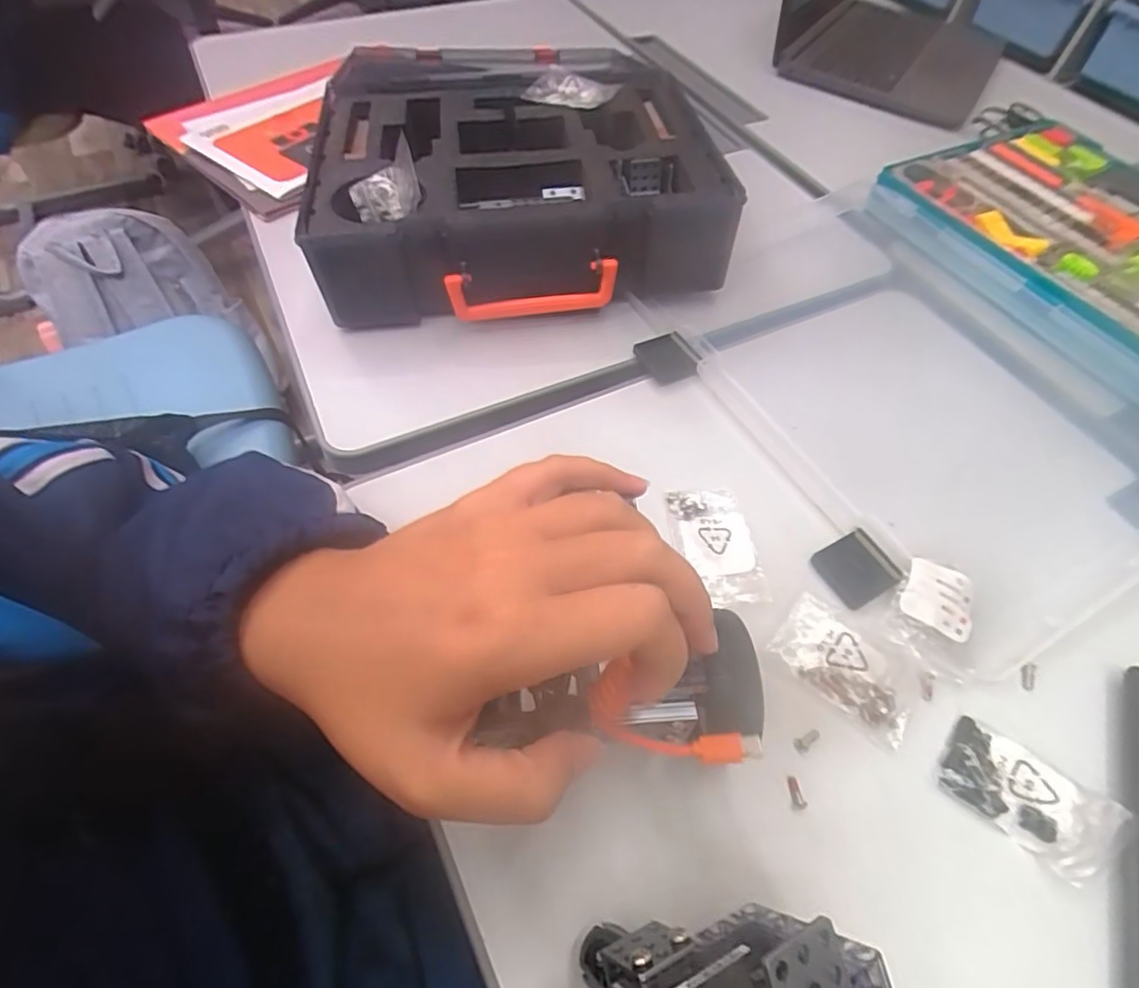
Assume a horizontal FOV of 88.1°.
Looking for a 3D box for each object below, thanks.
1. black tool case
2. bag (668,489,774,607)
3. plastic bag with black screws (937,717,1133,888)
[{"bbox_3d":[-0.044,-0.257,0.485,0.300,0.084,0.264,-4,57,-7],"label":"black tool case"},{"bbox_3d":[0.086,0.030,0.343,0.044,0.004,0.075,-6,57,-8],"label":"bag"},{"bbox_3d":[0.214,0.141,0.274,0.068,0.011,0.041,36,62,19],"label":"plastic bag with black screws"}]

